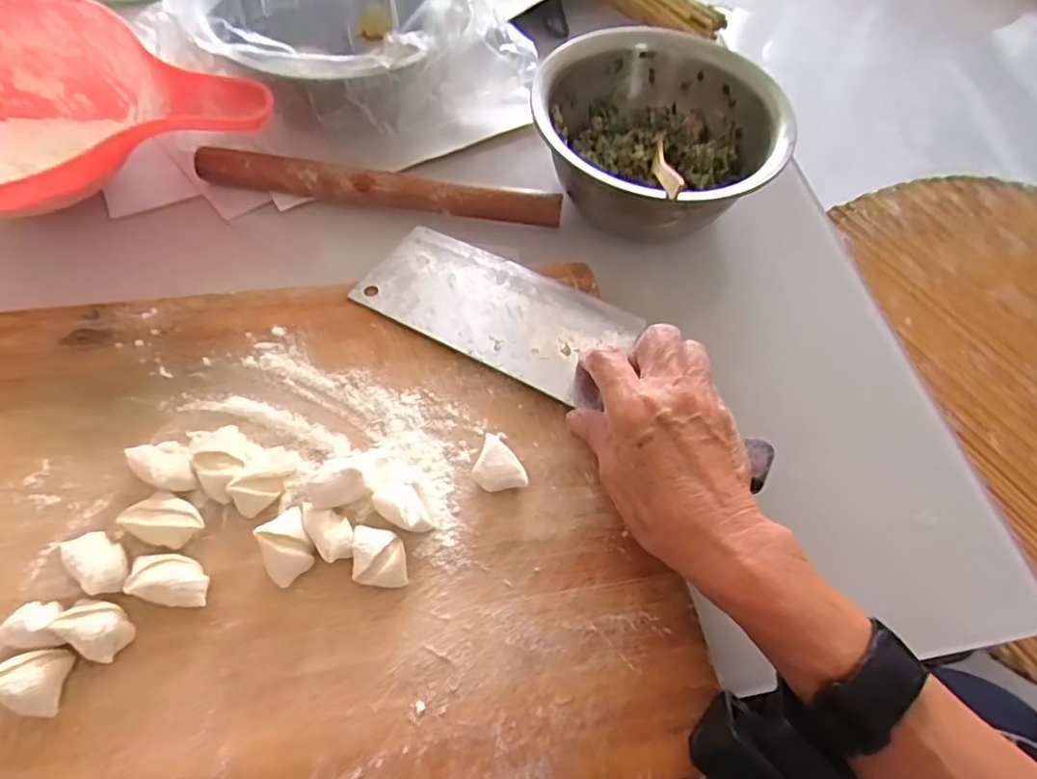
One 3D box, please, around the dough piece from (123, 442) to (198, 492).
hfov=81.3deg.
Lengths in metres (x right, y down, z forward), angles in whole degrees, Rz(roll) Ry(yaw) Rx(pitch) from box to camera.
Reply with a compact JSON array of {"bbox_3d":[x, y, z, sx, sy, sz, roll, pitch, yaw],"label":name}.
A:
[{"bbox_3d":[-0.190,0.040,0.324,0.023,0.020,0.037,-36,69,-21],"label":"dough piece"}]

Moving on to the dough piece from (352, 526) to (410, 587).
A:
[{"bbox_3d":[-0.071,0.085,0.311,0.026,0.017,0.031,-5,61,-6],"label":"dough piece"}]

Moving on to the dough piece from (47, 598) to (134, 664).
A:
[{"bbox_3d":[-0.200,0.112,0.284,0.029,0.023,0.023,17,61,6],"label":"dough piece"}]

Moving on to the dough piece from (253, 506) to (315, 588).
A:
[{"bbox_3d":[-0.117,0.081,0.306,0.022,0.021,0.031,-19,64,-13],"label":"dough piece"}]

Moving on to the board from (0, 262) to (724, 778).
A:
[{"bbox_3d":[-0.156,0.069,0.321,0.452,0.032,0.300,-8,60,-6],"label":"board"}]

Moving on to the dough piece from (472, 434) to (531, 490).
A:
[{"bbox_3d":[-0.013,0.044,0.338,0.024,0.017,0.035,-32,67,-19],"label":"dough piece"}]

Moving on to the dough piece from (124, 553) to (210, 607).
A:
[{"bbox_3d":[-0.171,0.094,0.298,0.037,0.020,0.023,13,61,4],"label":"dough piece"}]

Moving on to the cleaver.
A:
[{"bbox_3d":[0.030,-0.033,0.384,0.274,0.017,0.084,27,62,15],"label":"cleaver"}]

